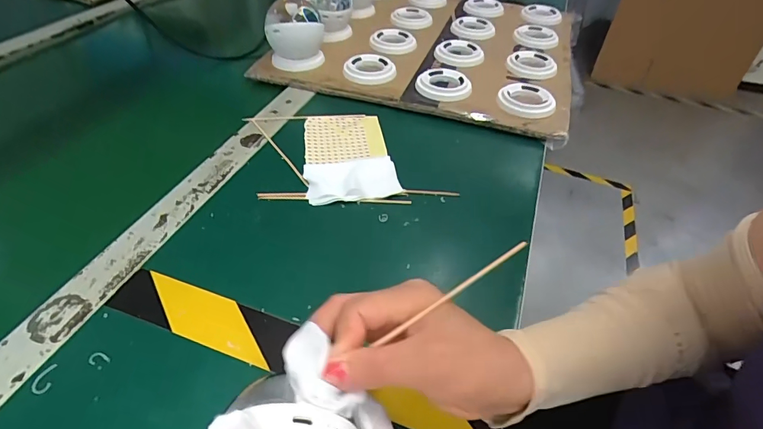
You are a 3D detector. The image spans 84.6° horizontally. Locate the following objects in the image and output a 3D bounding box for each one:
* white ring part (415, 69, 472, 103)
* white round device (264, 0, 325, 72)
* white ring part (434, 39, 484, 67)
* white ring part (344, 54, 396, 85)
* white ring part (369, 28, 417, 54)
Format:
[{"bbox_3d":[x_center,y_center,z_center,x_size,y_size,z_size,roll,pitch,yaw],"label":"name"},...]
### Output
[{"bbox_3d":[0.079,-0.170,0.550,0.066,0.018,0.076,-5,46,-8],"label":"white ring part"},{"bbox_3d":[-0.120,-0.255,0.584,0.076,0.074,0.082,-5,46,-8],"label":"white round device"},{"bbox_3d":[0.116,-0.240,0.627,0.069,0.014,0.076,-9,46,-12],"label":"white ring part"},{"bbox_3d":[-0.017,-0.201,0.576,0.069,0.016,0.069,-14,48,-17],"label":"white ring part"},{"bbox_3d":[0.016,-0.273,0.654,0.070,0.014,0.070,2,45,-2],"label":"white ring part"}]

